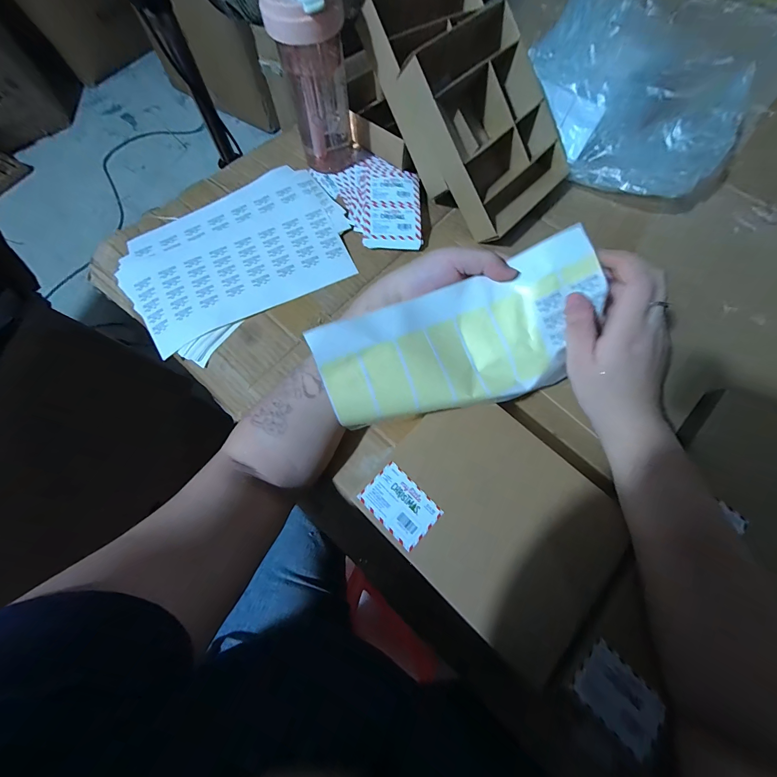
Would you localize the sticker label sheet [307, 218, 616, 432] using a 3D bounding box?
[{"bbox_3d":[0.073,-0.035,0.285,0.260,0.038,0.127,-22,98,-15],"label":"sticker label sheet"}]

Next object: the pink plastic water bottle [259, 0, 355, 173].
[{"bbox_3d":[-0.088,-0.369,0.409,0.084,0.172,0.071,-9,70,-4],"label":"pink plastic water bottle"}]

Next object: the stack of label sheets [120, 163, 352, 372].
[{"bbox_3d":[-0.194,-0.177,0.430,0.280,0.014,0.211,-33,73,-12],"label":"stack of label sheets"}]

